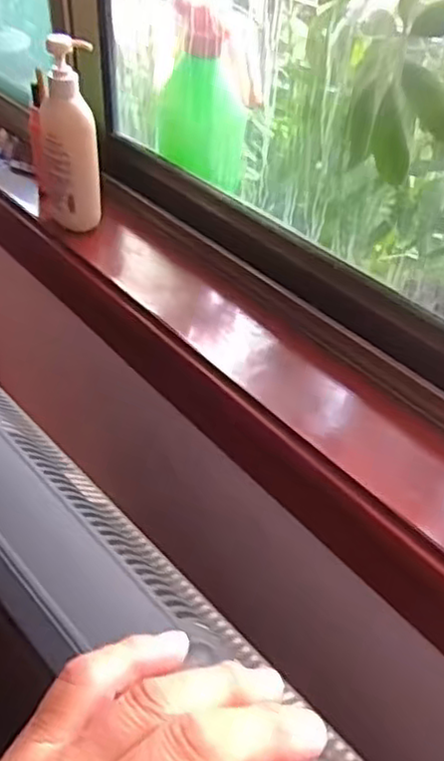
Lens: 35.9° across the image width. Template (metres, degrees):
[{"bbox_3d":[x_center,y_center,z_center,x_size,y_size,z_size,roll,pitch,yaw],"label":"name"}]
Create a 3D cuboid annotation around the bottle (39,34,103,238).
[{"bbox_3d":[-0.169,-0.265,0.752,0.063,0.191,0.048,-6,41,-8],"label":"bottle"}]

